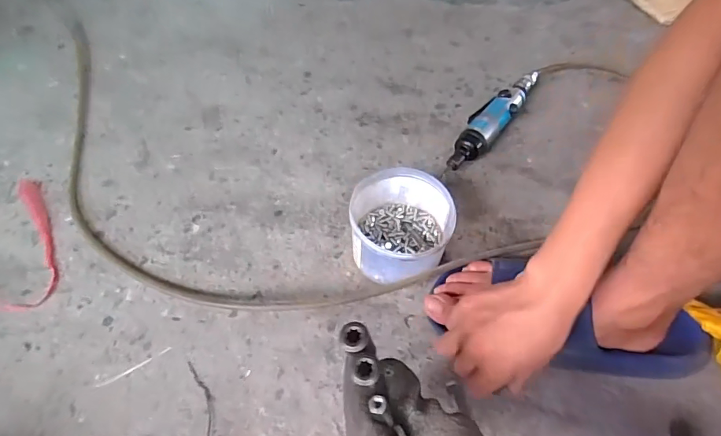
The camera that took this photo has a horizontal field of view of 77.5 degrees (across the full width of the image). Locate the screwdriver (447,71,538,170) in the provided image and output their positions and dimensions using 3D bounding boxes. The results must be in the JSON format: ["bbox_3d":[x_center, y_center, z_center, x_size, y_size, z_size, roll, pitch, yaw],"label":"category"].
[{"bbox_3d":[0.195,-0.150,0.660,0.050,0.039,0.243,33,62,20],"label":"screwdriver"}]

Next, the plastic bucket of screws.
[{"bbox_3d":[0.047,0.013,0.527,0.111,0.085,0.112,0,56,0],"label":"plastic bucket of screws"}]

